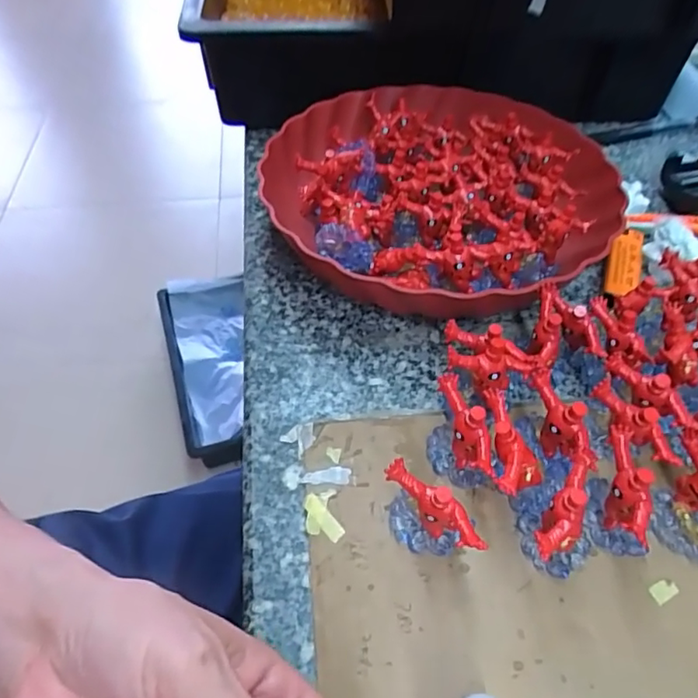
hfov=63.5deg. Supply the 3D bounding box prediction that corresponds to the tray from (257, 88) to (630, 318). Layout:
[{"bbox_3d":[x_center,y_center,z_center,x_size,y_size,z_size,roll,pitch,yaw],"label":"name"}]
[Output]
[{"bbox_3d":[0.058,-0.110,0.407,0.240,0.058,0.235,35,58,25],"label":"tray"}]

